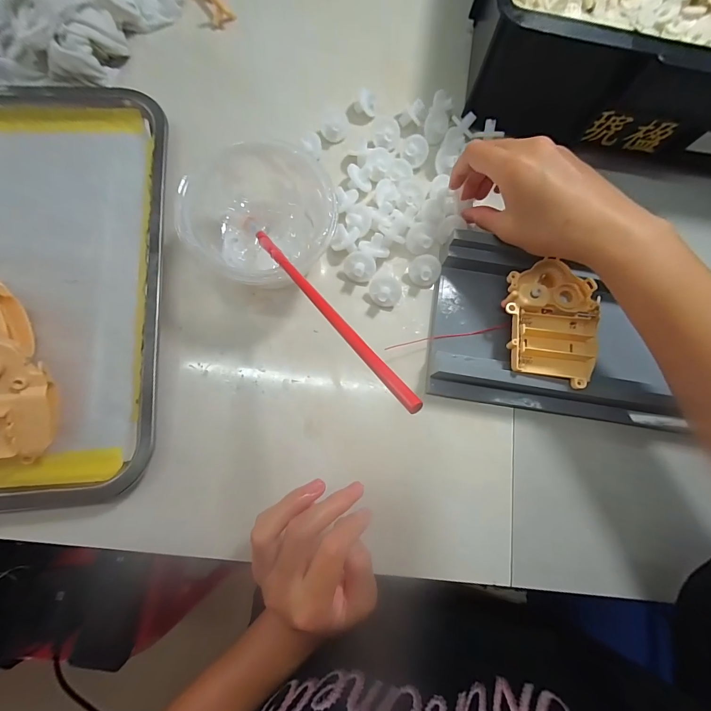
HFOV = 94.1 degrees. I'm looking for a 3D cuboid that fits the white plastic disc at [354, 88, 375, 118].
[{"bbox_3d":[0.010,-0.249,0.327,0.020,0.019,0.012,11,79,-1],"label":"white plastic disc"}]

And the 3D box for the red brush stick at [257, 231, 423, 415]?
[{"bbox_3d":[-0.025,-0.036,0.194,0.007,0.004,0.201,-35,48,-6],"label":"red brush stick"}]

